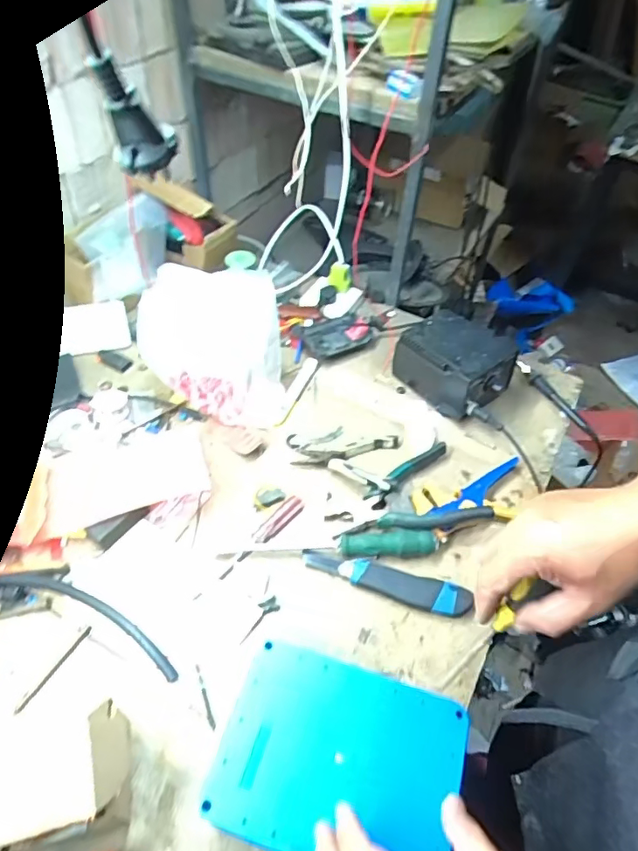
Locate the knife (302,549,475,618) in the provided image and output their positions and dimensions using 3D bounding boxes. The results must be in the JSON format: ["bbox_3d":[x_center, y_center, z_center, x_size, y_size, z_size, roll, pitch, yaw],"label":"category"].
[{"bbox_3d":[0.076,0.179,0.606,0.193,0.018,0.036,14,53,7],"label":"knife"}]

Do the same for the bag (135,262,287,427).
[{"bbox_3d":[-0.142,-0.106,0.726,0.191,0.175,0.120,4,52,-1],"label":"bag"}]

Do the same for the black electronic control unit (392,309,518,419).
[{"bbox_3d":[0.204,-0.092,0.792,0.112,0.090,0.151,-34,62,-26],"label":"black electronic control unit"}]

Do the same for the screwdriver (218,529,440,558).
[{"bbox_3d":[0.014,0.141,0.625,0.260,0.031,0.031,-1,52,-5],"label":"screwdriver"}]

